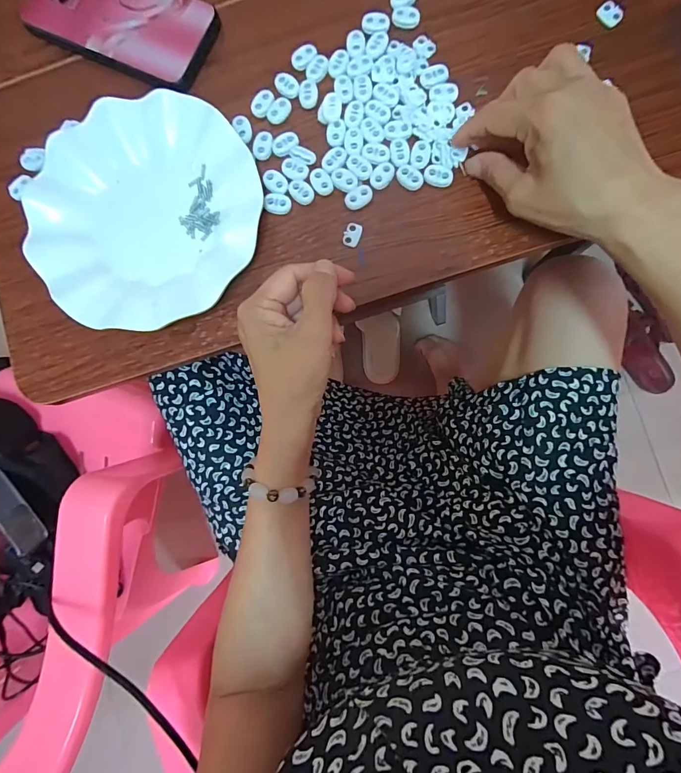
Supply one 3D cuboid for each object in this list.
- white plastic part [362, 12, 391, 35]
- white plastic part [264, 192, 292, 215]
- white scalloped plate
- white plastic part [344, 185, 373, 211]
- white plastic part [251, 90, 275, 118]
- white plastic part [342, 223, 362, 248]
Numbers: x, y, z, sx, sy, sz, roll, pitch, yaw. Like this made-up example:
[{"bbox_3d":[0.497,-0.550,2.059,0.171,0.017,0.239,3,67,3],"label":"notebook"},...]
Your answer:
[{"bbox_3d":[0.029,-0.297,0.323,0.023,0.004,0.017,-5,86,3],"label":"white plastic part"},{"bbox_3d":[-0.050,-0.148,0.320,0.021,0.008,0.015,-2,86,3],"label":"white plastic part"},{"bbox_3d":[-0.157,-0.137,0.318,0.178,0.022,0.188,0,86,3],"label":"white scalloped plate"},{"bbox_3d":[0.015,-0.152,0.317,0.023,0.007,0.014,-36,85,1],"label":"white plastic part"},{"bbox_3d":[-0.065,-0.236,0.327,0.015,0.004,0.023,21,88,4],"label":"white plastic part"},{"bbox_3d":[0.010,-0.122,0.318,0.013,0.005,0.020,17,88,4],"label":"white plastic part"}]

